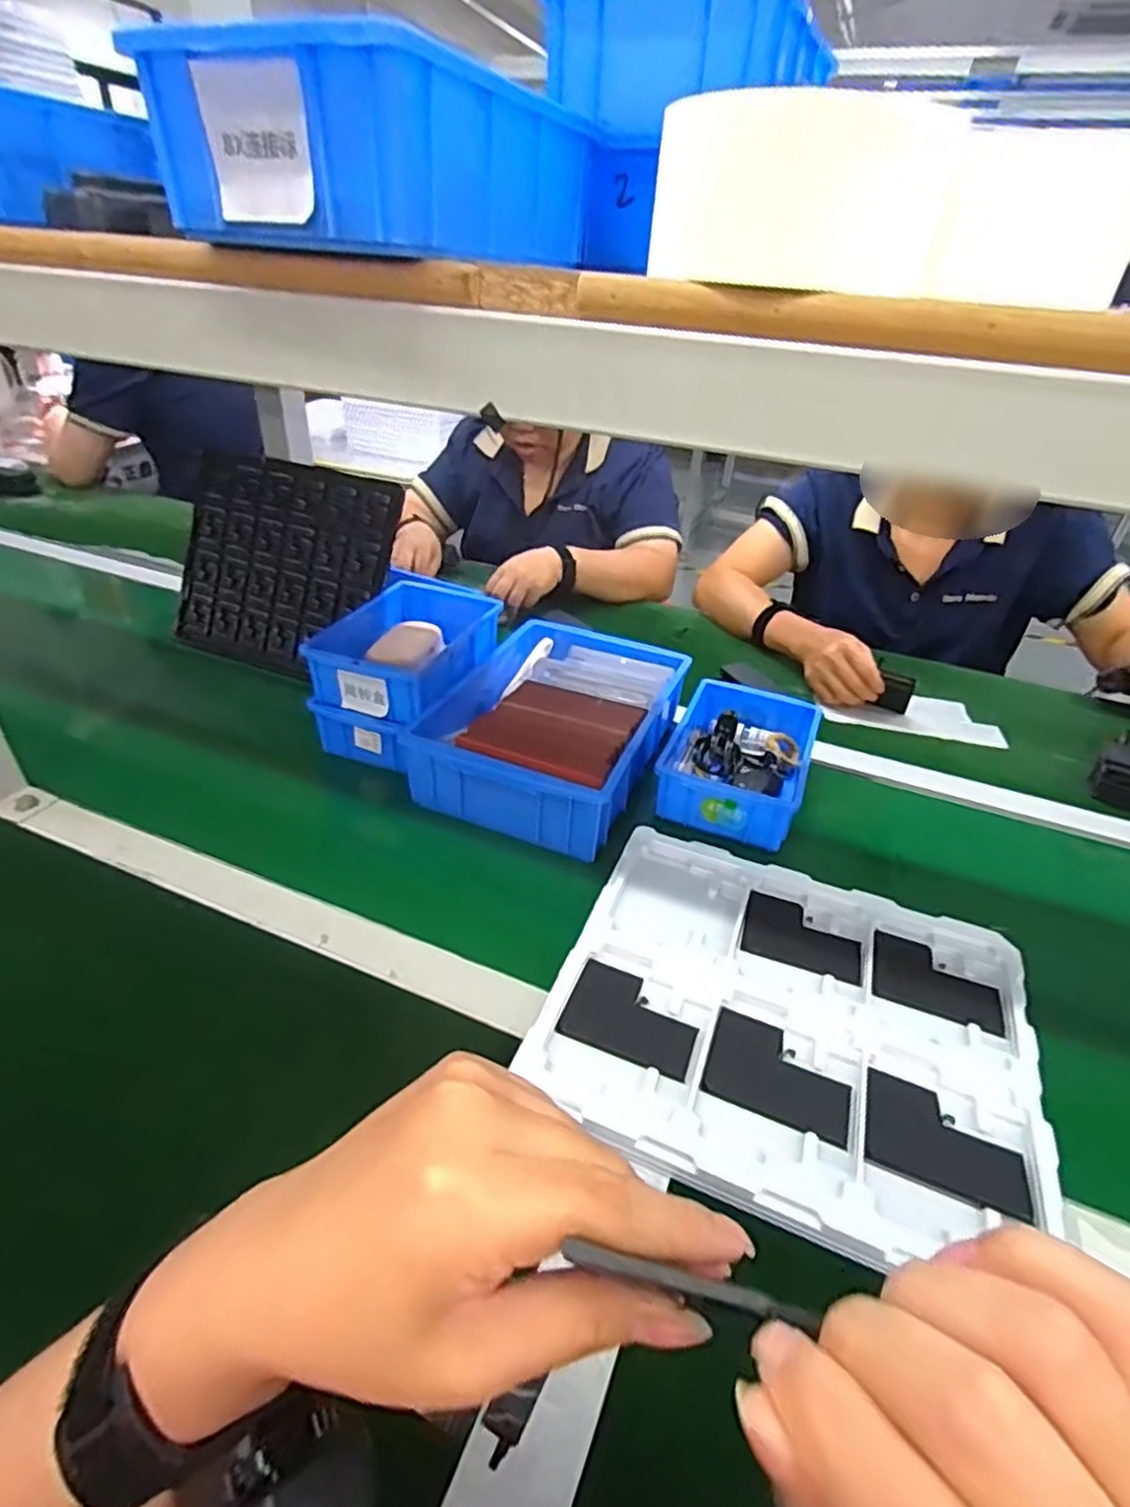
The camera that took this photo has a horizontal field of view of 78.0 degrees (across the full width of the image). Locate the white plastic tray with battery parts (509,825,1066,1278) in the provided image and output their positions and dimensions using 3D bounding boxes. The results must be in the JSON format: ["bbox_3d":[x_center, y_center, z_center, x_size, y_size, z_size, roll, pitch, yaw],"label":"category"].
[{"bbox_3d":[0.160,0.181,0.498,0.314,0.016,0.285,15,37,15],"label":"white plastic tray with battery parts"}]

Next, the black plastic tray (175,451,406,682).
[{"bbox_3d":[-0.347,-0.226,0.858,0.286,0.250,0.023,17,11,16],"label":"black plastic tray"}]

